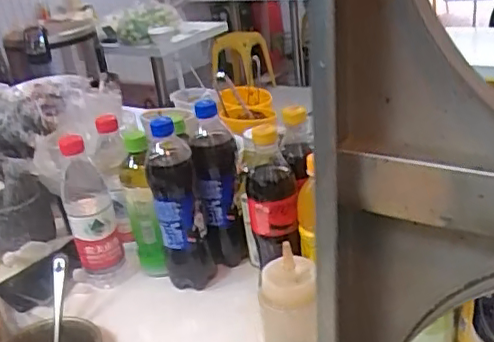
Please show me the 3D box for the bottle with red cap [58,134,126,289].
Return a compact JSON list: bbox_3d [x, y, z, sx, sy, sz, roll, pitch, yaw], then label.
[{"bbox_3d":[-0.221,0.059,0.833,0.066,0.206,0.064,-16,25,-17],"label":"bottle with red cap"}]

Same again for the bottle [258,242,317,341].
[{"bbox_3d":[0.043,0.161,0.589,0.054,0.162,0.064,-7,24,2],"label":"bottle"}]

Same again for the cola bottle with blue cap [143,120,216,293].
[{"bbox_3d":[-0.090,0.051,0.796,0.062,0.219,0.072,-12,25,-10],"label":"cola bottle with blue cap"}]

